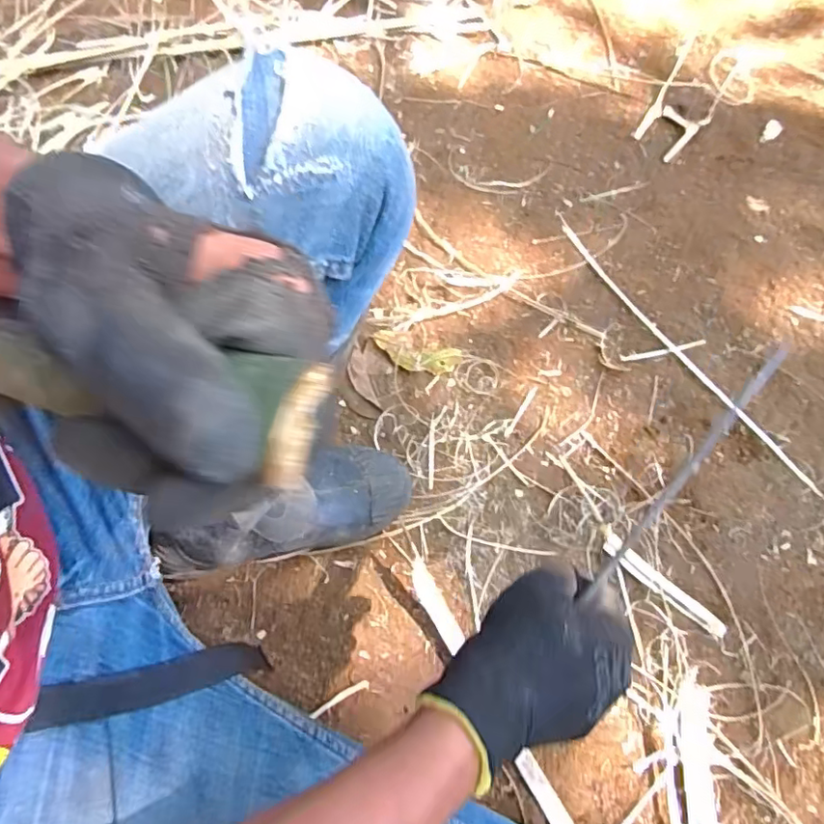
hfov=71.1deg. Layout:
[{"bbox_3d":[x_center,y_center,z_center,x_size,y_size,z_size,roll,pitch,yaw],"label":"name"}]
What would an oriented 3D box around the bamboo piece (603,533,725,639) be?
[{"bbox_3d":[0.260,0.181,0.601,0.142,0.009,0.021,41,77,9],"label":"bamboo piece"}]

